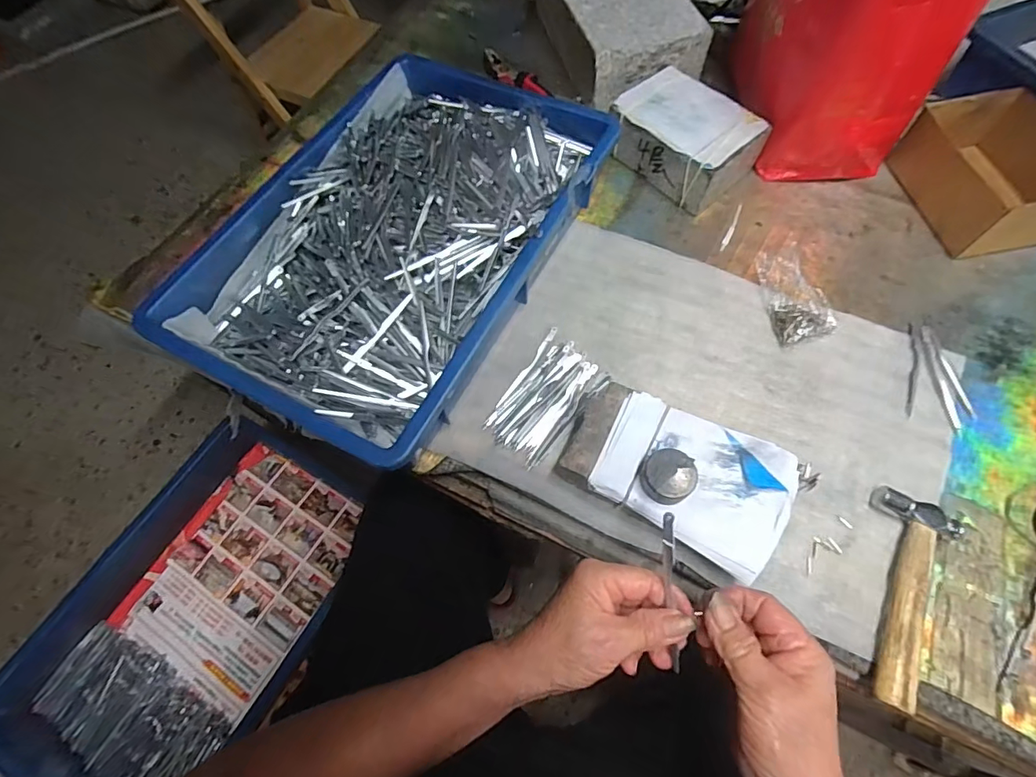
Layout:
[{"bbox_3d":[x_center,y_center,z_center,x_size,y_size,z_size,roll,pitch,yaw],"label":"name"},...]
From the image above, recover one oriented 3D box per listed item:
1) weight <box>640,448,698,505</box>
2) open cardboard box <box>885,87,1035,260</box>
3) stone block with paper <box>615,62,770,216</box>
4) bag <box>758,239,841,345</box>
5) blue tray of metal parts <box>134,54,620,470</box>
[{"bbox_3d":[0.112,0.066,0.365,0.038,0.020,0.036,-1,65,2],"label":"weight"},{"bbox_3d":[0.491,-0.222,0.508,0.110,0.079,0.159,-14,65,-4],"label":"open cardboard box"},{"bbox_3d":[0.187,-0.282,0.555,0.100,0.068,0.145,-42,70,-16],"label":"stone block with paper"},{"bbox_3d":[0.275,-0.095,0.474,0.058,0.040,0.093,-9,65,-2],"label":"bag"},{"bbox_3d":[-0.113,-0.154,0.494,0.285,0.081,0.427,26,68,13],"label":"blue tray of metal parts"}]

